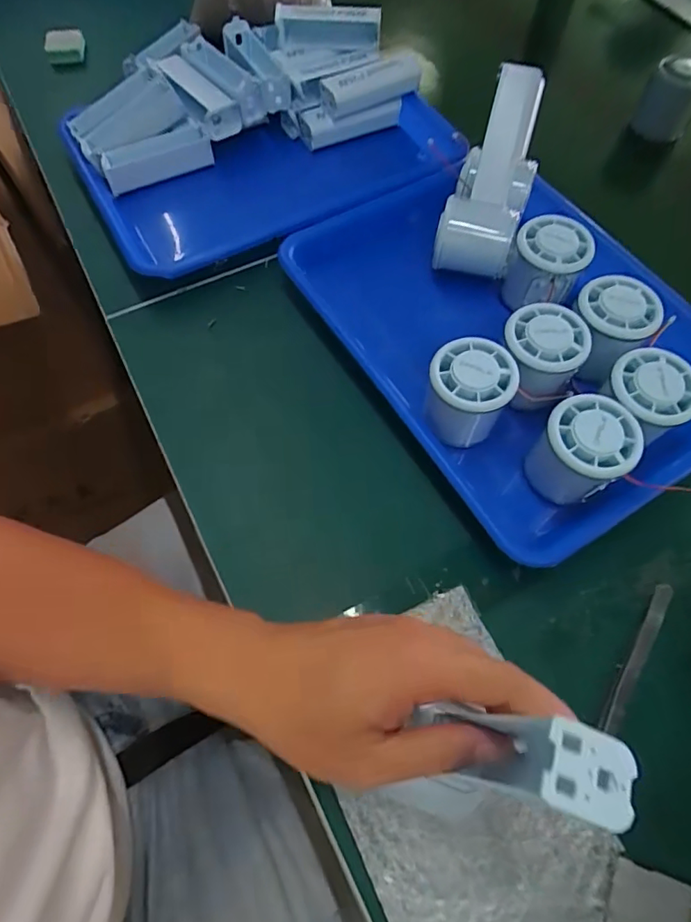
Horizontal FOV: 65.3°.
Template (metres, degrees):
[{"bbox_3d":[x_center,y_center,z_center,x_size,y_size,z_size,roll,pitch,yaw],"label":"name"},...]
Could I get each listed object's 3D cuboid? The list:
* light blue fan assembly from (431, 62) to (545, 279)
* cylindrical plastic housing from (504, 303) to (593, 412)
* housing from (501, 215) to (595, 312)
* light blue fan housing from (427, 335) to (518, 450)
[{"bbox_3d":[0.122,-0.229,0.441,0.058,0.062,0.155,19,93,7],"label":"light blue fan assembly"},{"bbox_3d":[0.135,-0.071,0.387,0.058,0.051,0.072,28,65,11],"label":"cylindrical plastic housing"},{"bbox_3d":[0.157,-0.153,0.427,0.054,0.051,0.059,1,63,-2],"label":"housing"},{"bbox_3d":[0.084,-0.045,0.376,0.059,0.057,0.060,8,63,2],"label":"light blue fan housing"}]

